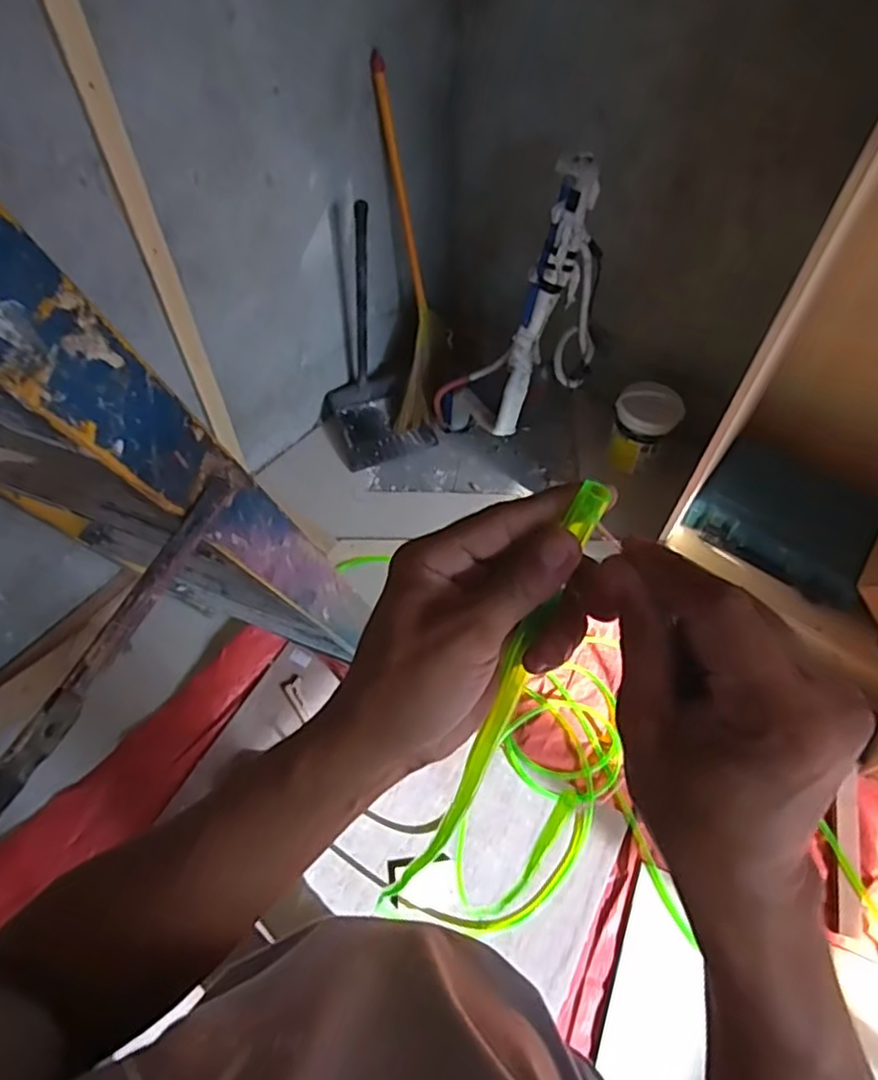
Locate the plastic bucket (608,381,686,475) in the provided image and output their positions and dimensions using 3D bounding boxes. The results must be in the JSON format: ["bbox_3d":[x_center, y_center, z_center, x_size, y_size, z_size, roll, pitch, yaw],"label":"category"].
[{"bbox_3d":[0.557,-0.302,1.751,0.171,0.199,0.157,14,57,8],"label":"plastic bucket"}]

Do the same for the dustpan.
[{"bbox_3d":[-0.197,-0.467,1.712,0.274,0.621,0.291,-38,64,-23],"label":"dustpan"}]

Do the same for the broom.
[{"bbox_3d":[-0.078,-0.683,1.694,0.131,0.836,0.346,-3,56,-3],"label":"broom"}]

